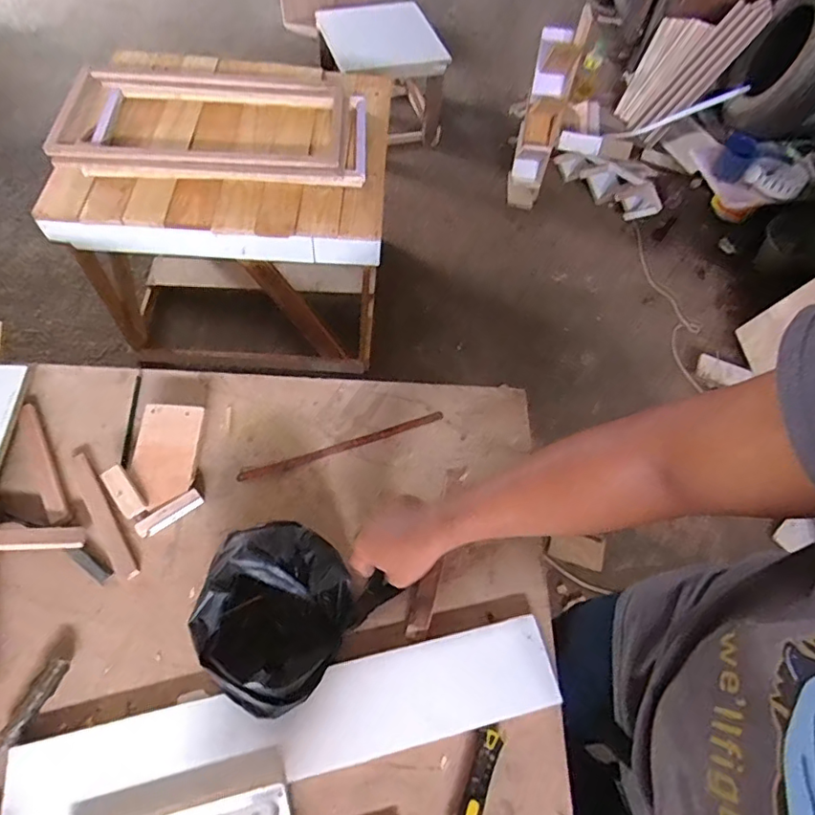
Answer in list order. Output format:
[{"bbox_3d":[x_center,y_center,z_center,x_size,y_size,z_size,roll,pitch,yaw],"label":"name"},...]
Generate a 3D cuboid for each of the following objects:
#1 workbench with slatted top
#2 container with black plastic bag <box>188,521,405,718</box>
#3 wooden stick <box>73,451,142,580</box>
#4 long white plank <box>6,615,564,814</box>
[{"bbox_3d":[-0.481,-0.513,1.611,0.804,0.641,0.632,3,60,-3],"label":"workbench with slatted top"},{"bbox_3d":[-0.140,0.226,0.613,0.153,0.128,0.186,32,60,19],"label":"container with black plastic bag"},{"bbox_3d":[-0.407,0.141,0.722,0.026,0.015,0.201,-30,67,-20],"label":"wooden stick"},{"bbox_3d":[-0.120,0.352,0.598,0.588,0.019,0.100,-10,62,-10],"label":"long white plank"}]

